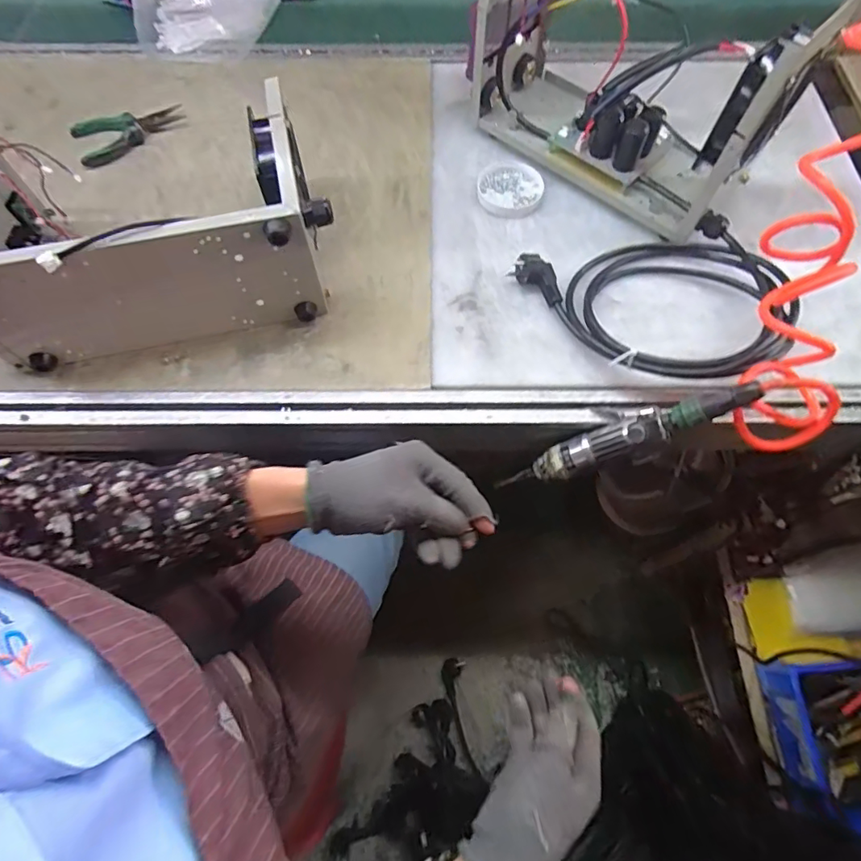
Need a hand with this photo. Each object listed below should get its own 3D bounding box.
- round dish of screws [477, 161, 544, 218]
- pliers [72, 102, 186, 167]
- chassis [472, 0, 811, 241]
[{"bbox_3d":[0.109,-0.330,0.694,0.084,0.010,0.104,12,66,6],"label":"round dish of screws"},{"bbox_3d":[-0.420,-0.416,0.720,0.147,0.030,0.083,-23,68,-10],"label":"pliers"},{"bbox_3d":[0.229,-0.446,0.623,0.392,0.226,0.181,38,71,16],"label":"chassis"}]

